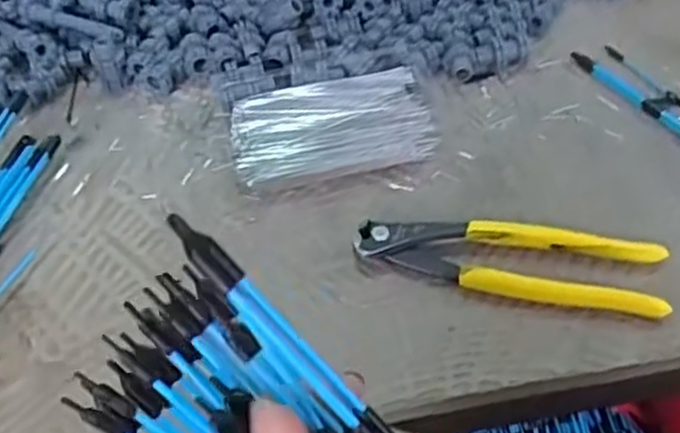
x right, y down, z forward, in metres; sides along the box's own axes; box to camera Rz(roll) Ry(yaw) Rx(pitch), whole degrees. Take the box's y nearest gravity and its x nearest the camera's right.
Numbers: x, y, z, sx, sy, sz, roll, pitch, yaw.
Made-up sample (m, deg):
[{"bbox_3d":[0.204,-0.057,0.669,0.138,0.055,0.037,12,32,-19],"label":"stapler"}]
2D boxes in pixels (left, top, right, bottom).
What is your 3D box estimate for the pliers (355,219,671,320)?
[{"bbox_3d":[0.092,0.025,0.404,0.161,0.018,0.045,8,52,13],"label":"pliers"}]

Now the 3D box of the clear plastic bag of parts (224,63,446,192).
[{"bbox_3d":[-0.006,-0.061,0.490,0.127,0.014,0.079,-11,50,-3],"label":"clear plastic bag of parts"}]

